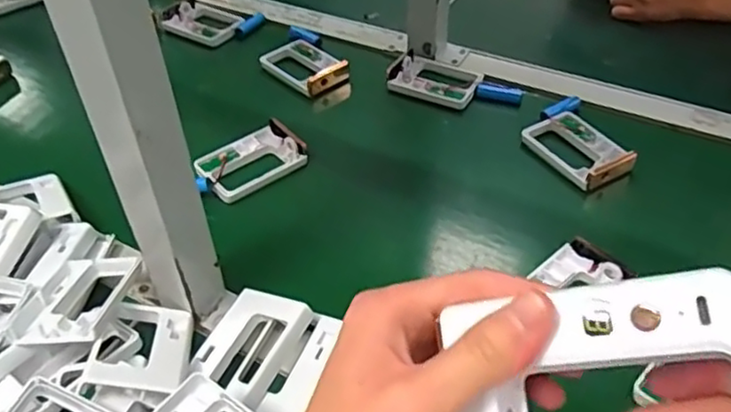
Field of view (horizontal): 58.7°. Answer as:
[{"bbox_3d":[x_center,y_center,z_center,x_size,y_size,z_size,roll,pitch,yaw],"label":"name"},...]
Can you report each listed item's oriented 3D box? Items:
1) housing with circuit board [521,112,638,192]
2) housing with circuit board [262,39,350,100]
[{"bbox_3d":[0.215,-0.057,0.657,0.067,0.026,0.099,-24,49,-21],"label":"housing with circuit board"},{"bbox_3d":[-0.070,-0.171,0.778,0.105,0.031,0.071,33,54,30],"label":"housing with circuit board"}]

